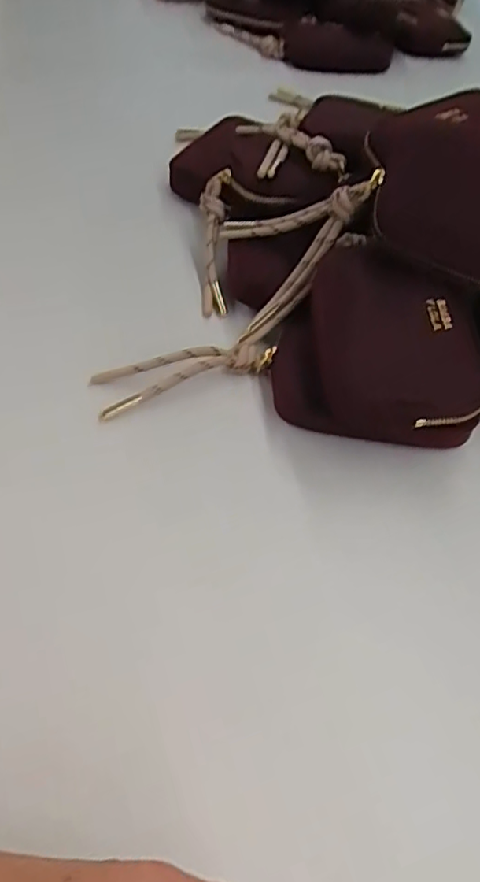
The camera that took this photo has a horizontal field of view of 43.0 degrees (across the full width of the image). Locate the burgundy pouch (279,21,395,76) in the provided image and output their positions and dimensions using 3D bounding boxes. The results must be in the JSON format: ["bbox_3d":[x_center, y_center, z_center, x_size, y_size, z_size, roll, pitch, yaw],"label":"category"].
[{"bbox_3d":[0.111,-0.445,0.694,0.170,0.049,0.023,-12,54,-30],"label":"burgundy pouch"}]

